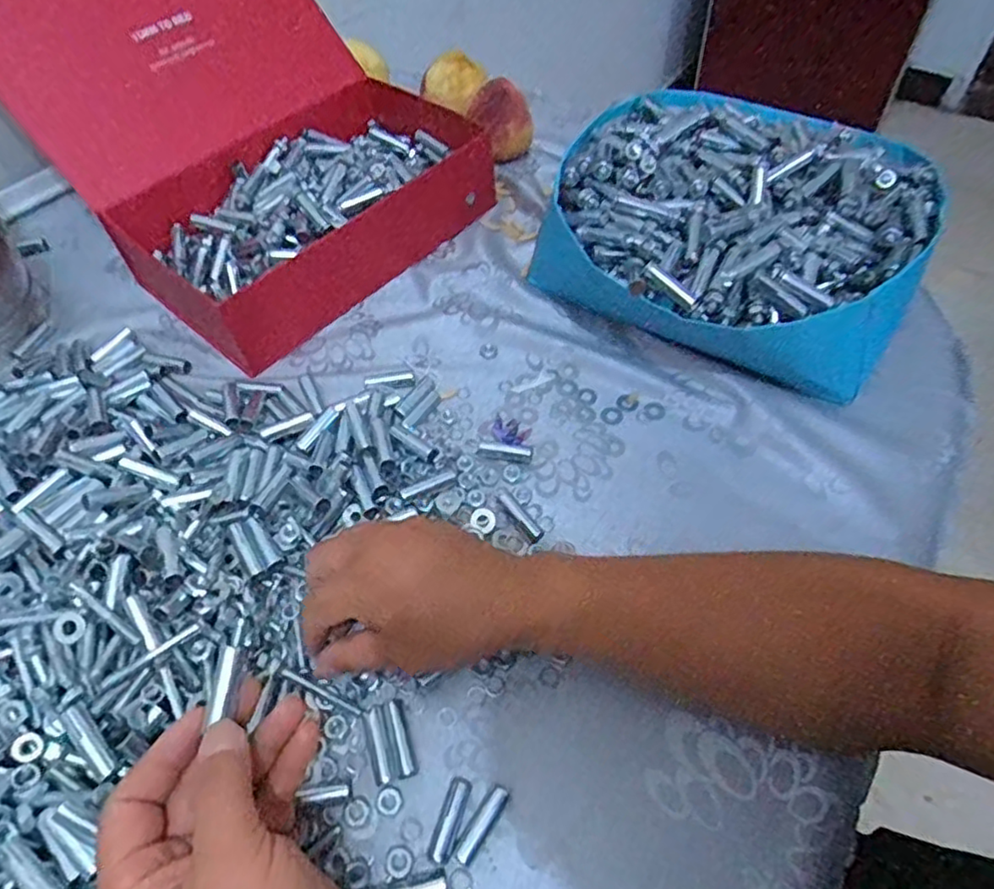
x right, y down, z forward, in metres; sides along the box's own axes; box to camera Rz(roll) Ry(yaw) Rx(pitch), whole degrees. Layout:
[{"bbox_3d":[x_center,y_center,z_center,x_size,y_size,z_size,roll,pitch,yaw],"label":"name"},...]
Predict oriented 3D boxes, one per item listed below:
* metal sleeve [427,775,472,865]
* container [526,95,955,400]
[{"bbox_3d":[-0.024,0.193,0.336,0.012,0.007,0.040,15,56,12],"label":"metal sleeve"},{"bbox_3d":[0.190,-0.171,0.529,0.284,0.103,0.269,25,59,18],"label":"container"}]

